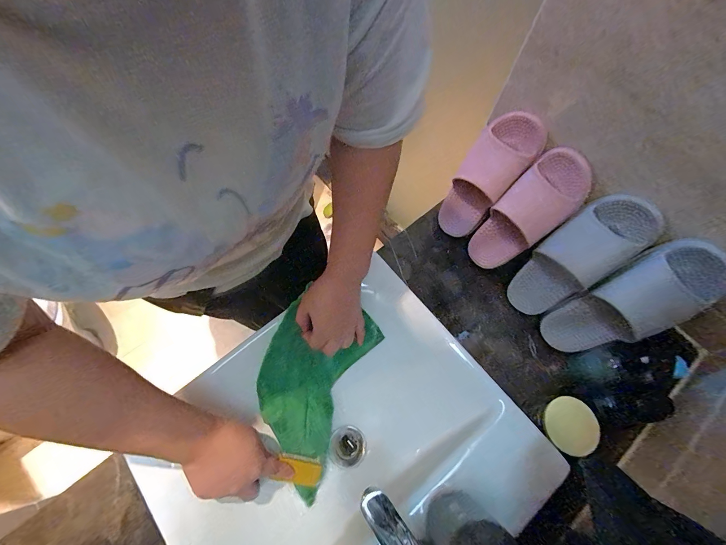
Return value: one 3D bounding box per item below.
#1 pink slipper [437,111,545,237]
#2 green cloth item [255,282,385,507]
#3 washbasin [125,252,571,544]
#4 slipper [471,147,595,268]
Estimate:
[{"bbox_3d":[0.216,-0.165,0.586,0.061,0.257,0.097,-29,70,-37],"label":"pink slipper"},{"bbox_3d":[-0.094,0.187,0.504,0.155,0.027,0.279,26,83,-11],"label":"green cloth item"},{"bbox_3d":[-0.018,0.279,0.469,0.462,0.137,0.382,-37,74,-14],"label":"washbasin"},{"bbox_3d":[0.276,-0.091,0.557,0.062,0.244,0.097,-25,68,-42],"label":"slipper"}]

